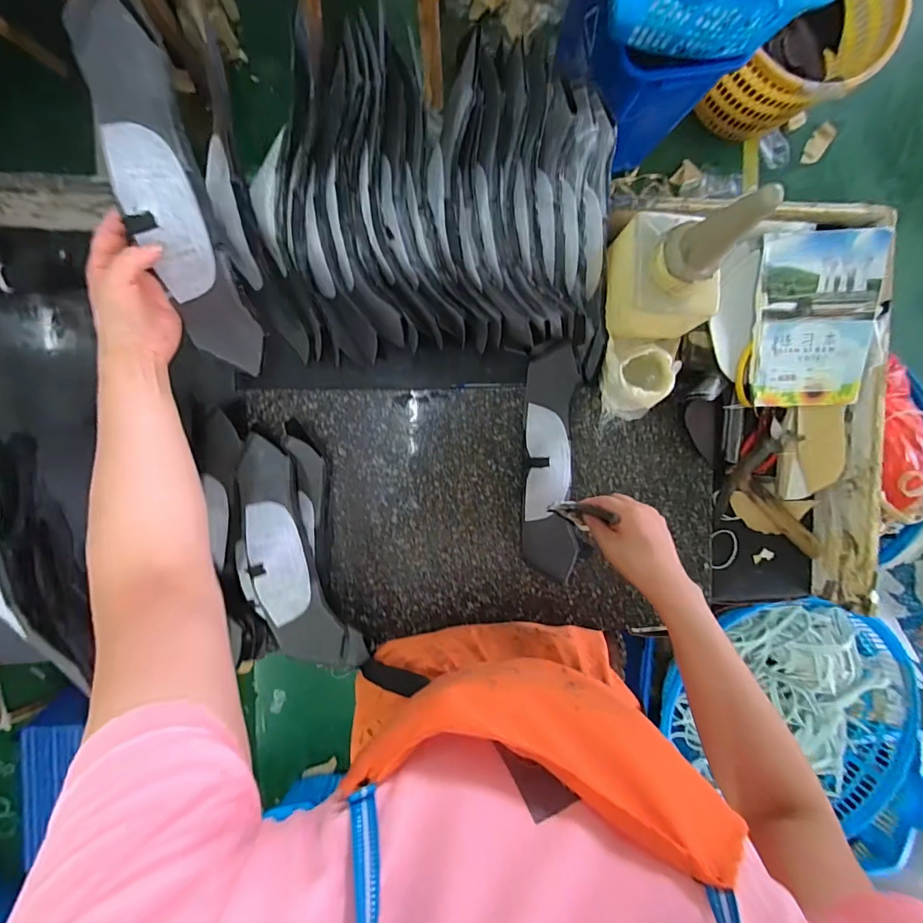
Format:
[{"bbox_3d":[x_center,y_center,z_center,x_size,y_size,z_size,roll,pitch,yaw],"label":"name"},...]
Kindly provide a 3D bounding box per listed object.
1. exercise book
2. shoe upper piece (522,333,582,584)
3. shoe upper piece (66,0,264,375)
[{"bbox_3d":[0.454,-0.176,0.569,0.139,0.011,0.206,-2,103,5],"label":"exercise book"},{"bbox_3d":[0.123,0.004,0.597,0.070,0.026,0.310,0,94,-6],"label":"shoe upper piece"},{"bbox_3d":[-0.267,-0.226,0.410,0.073,0.052,0.305,-11,120,-3],"label":"shoe upper piece"}]

